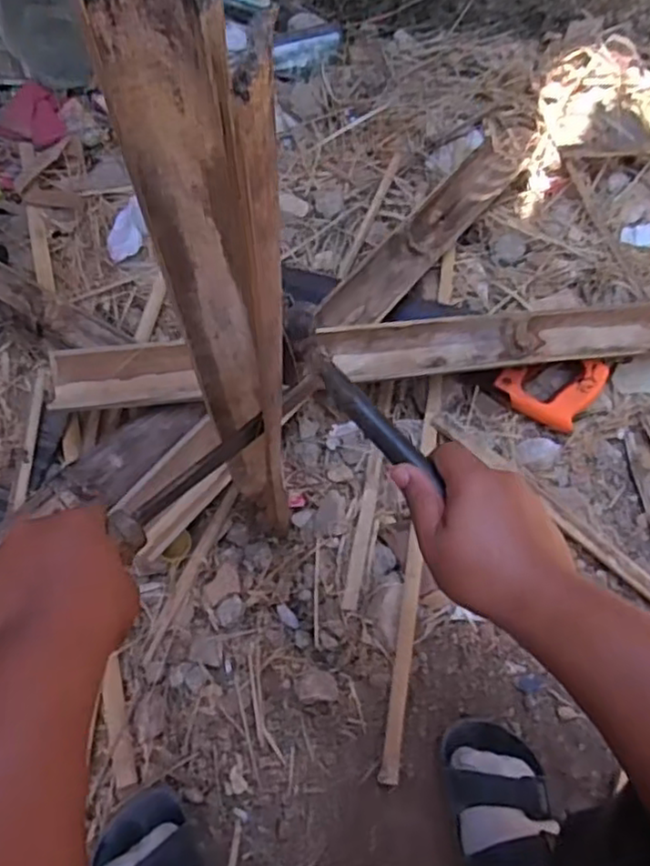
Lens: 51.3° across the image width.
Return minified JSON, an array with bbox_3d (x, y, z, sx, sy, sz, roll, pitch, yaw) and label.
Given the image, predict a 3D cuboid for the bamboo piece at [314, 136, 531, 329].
[{"bbox_3d":[0.153,-0.291,0.963,0.080,0.035,0.456,35,64,16],"label":"bamboo piece"}]

